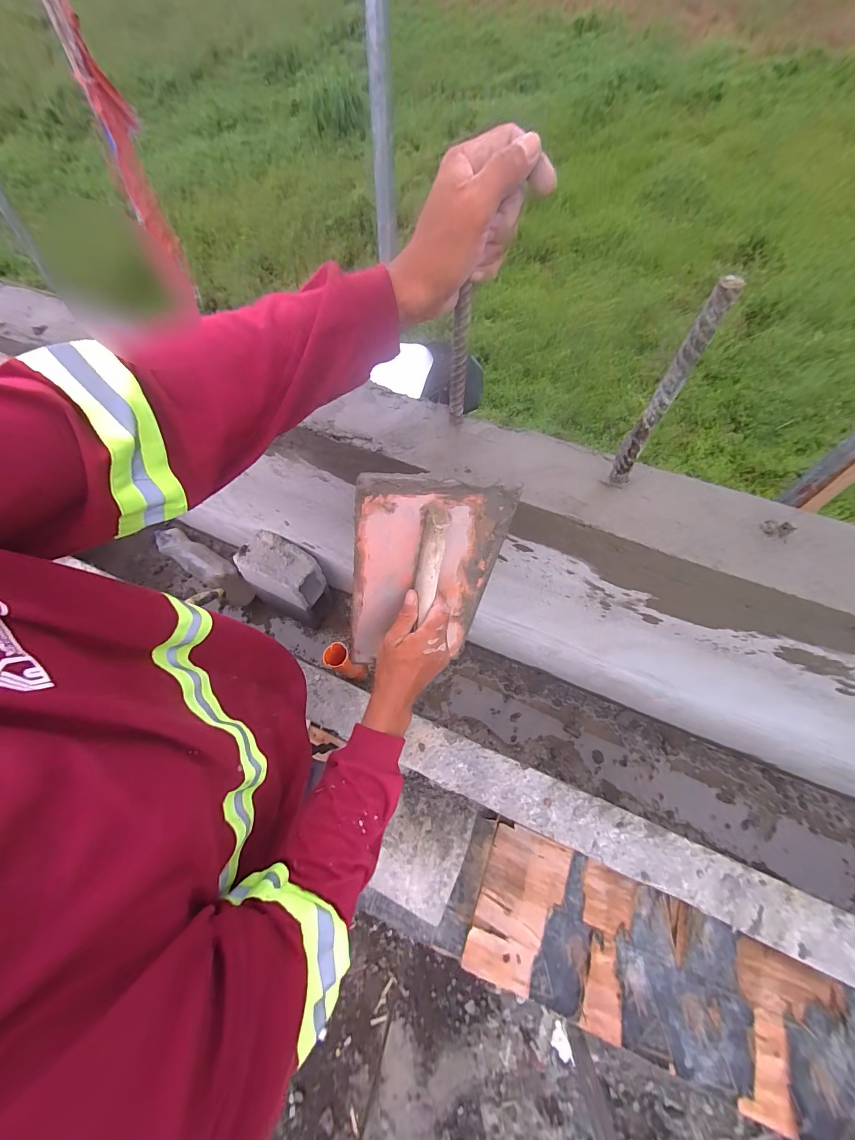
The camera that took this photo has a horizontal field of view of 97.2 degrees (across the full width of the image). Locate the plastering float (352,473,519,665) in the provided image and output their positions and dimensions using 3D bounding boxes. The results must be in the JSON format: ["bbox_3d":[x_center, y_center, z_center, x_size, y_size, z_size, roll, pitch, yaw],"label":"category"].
[{"bbox_3d":[-0.006,0.039,0.463,0.167,0.316,0.045,1,45,-11],"label":"plastering float"}]

